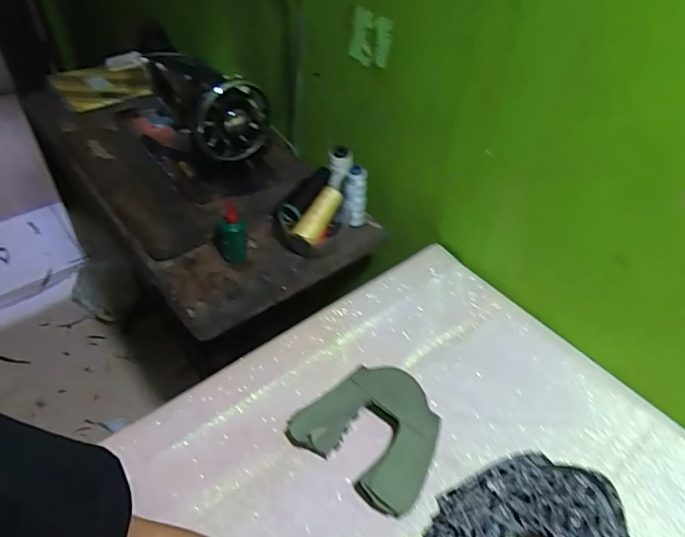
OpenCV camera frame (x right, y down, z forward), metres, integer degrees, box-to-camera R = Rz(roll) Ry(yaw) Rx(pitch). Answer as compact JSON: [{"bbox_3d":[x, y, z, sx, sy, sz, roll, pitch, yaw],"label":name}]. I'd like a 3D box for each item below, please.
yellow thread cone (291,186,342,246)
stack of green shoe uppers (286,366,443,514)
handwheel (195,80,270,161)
[{"bbox_3d":[-0.038,-0.089,0.871,0.038,0.042,0.113,27,67,23],"label":"yellow thread cone"},{"bbox_3d":[0.038,0.193,0.629,0.171,0.048,0.142,30,51,25],"label":"stack of green shoe uppers"},{"bbox_3d":[-0.182,-0.250,0.852,0.132,0.134,0.041,-26,53,-27],"label":"handwheel"}]

